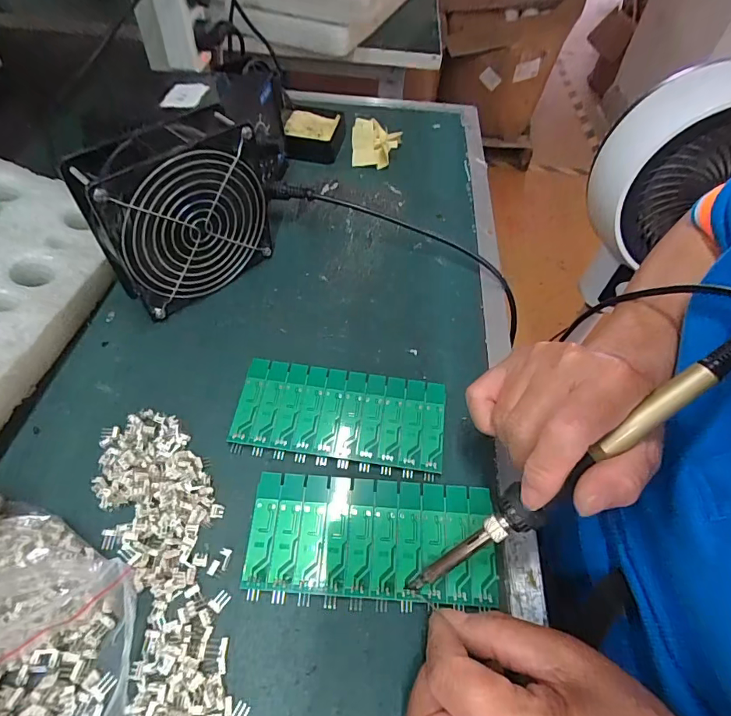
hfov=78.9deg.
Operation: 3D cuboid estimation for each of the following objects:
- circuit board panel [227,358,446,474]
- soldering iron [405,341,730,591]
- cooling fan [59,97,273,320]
[{"bbox_3d":[-0.016,0.035,0.300,0.138,0.011,0.061,8,53,2],"label":"circuit board panel"},{"bbox_3d":[0.102,0.055,0.217,0.210,0.016,0.019,-42,55,11],"label":"soldering iron"},{"bbox_3d":[-0.134,-0.104,0.333,0.128,0.121,0.045,-37,64,-27],"label":"cooling fan"}]

